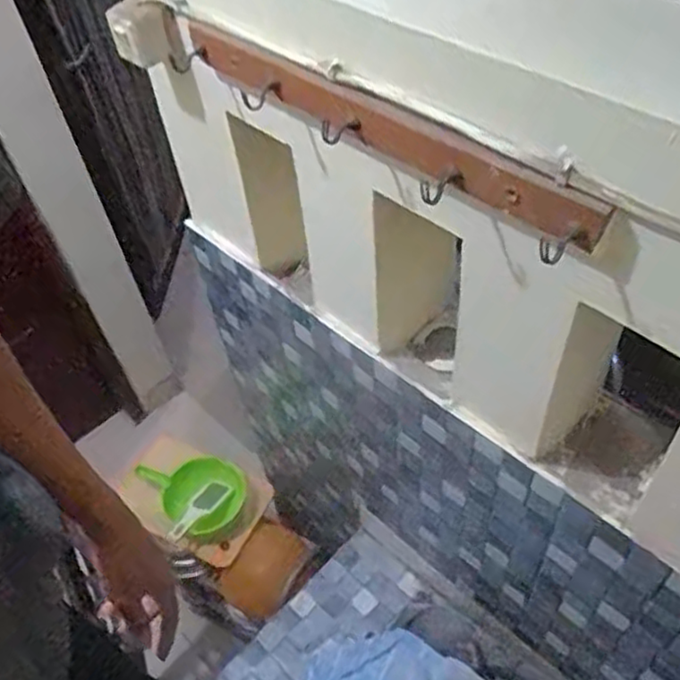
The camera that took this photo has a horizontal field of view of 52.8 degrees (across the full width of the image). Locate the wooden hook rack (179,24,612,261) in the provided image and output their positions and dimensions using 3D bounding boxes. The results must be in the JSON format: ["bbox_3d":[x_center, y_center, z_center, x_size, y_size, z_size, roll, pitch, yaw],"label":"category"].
[{"bbox_3d":[0.003,-0.195,0.628,0.510,0.055,0.049,35,60,30],"label":"wooden hook rack"}]

